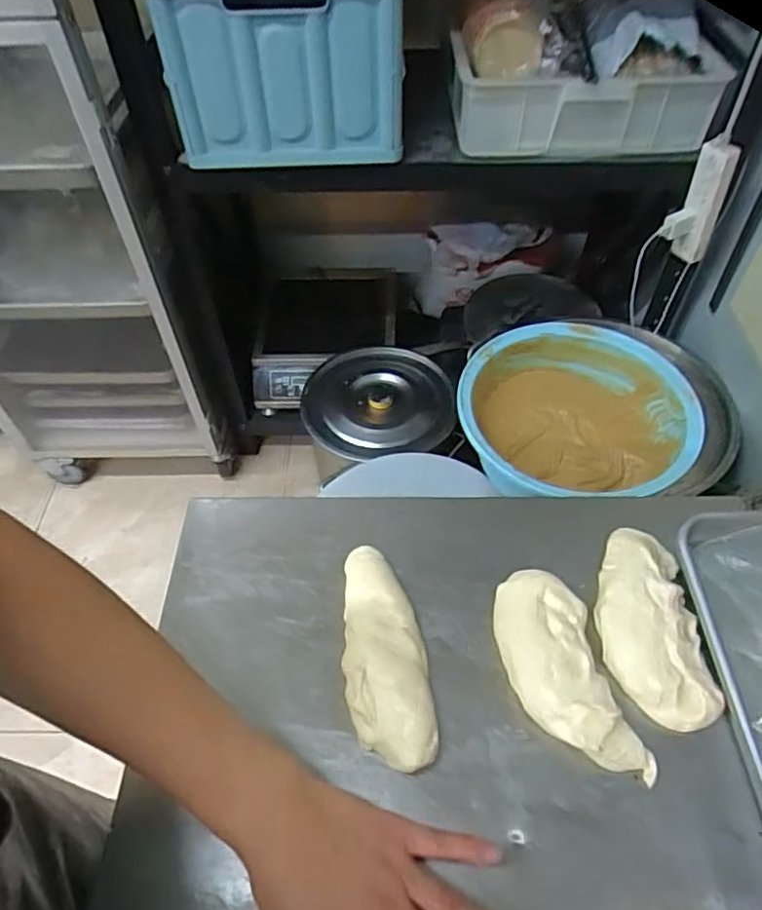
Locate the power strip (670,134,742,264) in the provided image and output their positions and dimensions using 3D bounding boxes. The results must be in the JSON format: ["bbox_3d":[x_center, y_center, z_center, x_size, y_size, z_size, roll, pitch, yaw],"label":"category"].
[{"bbox_3d":[0.528,-0.408,1.009,0.065,0.199,0.044,33,60,23],"label":"power strip"}]

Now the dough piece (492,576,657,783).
[{"bbox_3d":[0.129,0.155,0.440,0.068,0.026,0.148,-13,53,-9],"label":"dough piece"}]

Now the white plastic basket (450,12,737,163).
[{"bbox_3d":[0.311,-0.580,0.974,0.395,0.165,0.188,3,53,3],"label":"white plastic basket"}]

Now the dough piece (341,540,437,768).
[{"bbox_3d":[0.002,0.141,0.453,0.058,0.032,0.163,-5,53,-3],"label":"dough piece"}]

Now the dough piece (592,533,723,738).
[{"bbox_3d":[0.201,0.122,0.462,0.072,0.027,0.151,-1,52,0],"label":"dough piece"}]

